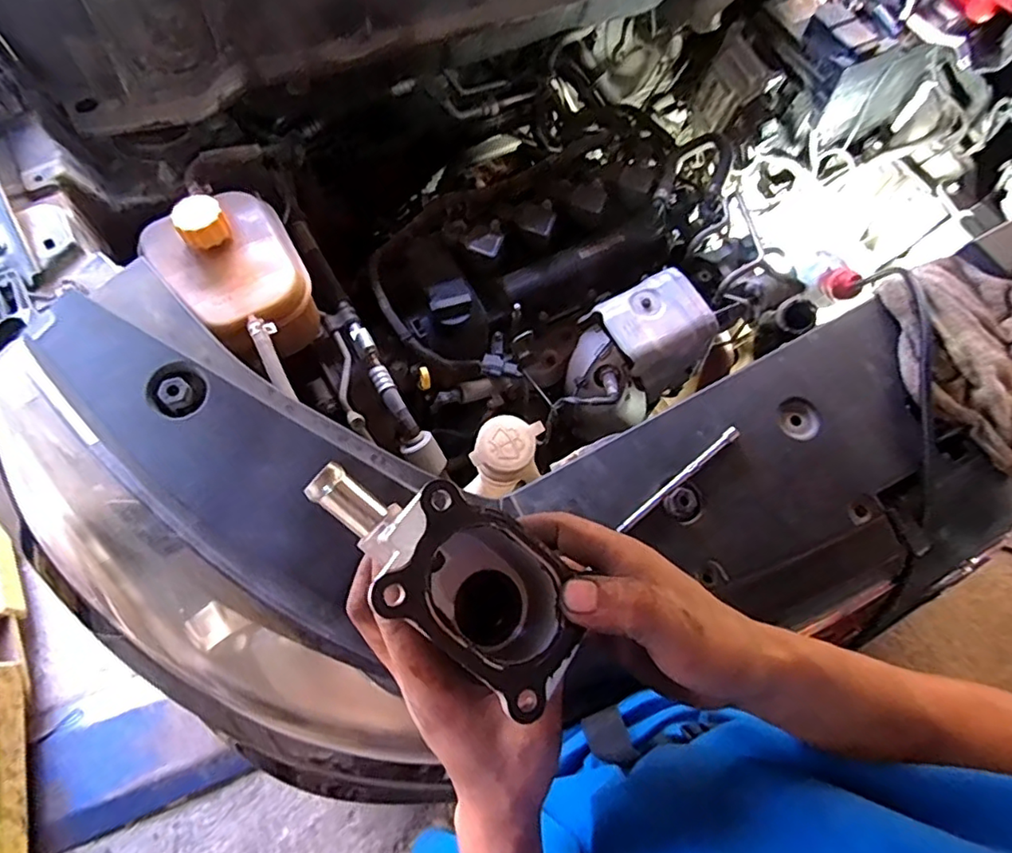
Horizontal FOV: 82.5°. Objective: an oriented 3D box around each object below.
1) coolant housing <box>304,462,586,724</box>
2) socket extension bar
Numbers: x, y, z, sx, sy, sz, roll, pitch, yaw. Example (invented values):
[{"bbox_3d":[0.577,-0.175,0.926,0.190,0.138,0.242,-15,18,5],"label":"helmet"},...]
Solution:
[{"bbox_3d":[-0.030,0.063,0.260,0.125,0.058,0.060,42,64,-10],"label":"coolant housing"},{"bbox_3d":[0.161,0.048,0.533,0.150,0.009,0.011,-38,74,-15],"label":"socket extension bar"}]

